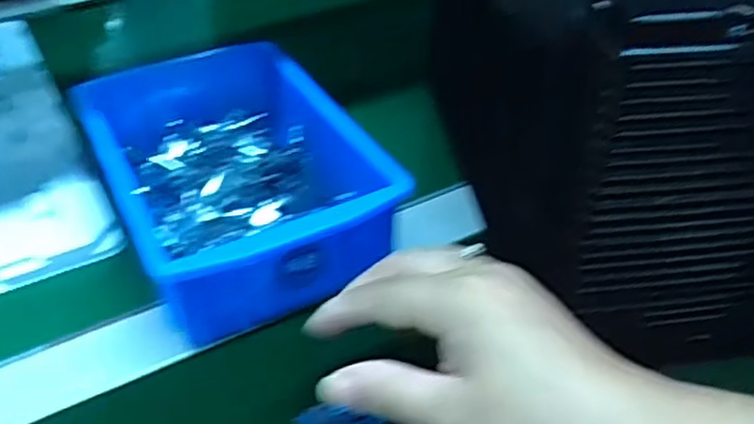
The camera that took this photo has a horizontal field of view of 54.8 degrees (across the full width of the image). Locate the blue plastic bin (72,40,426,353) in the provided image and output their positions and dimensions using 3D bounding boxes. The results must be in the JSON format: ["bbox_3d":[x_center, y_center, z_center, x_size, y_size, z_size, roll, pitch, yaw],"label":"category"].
[{"bbox_3d":[-0.084,-0.024,0.426,0.131,0.064,0.202,-19,45,-23],"label":"blue plastic bin"}]

